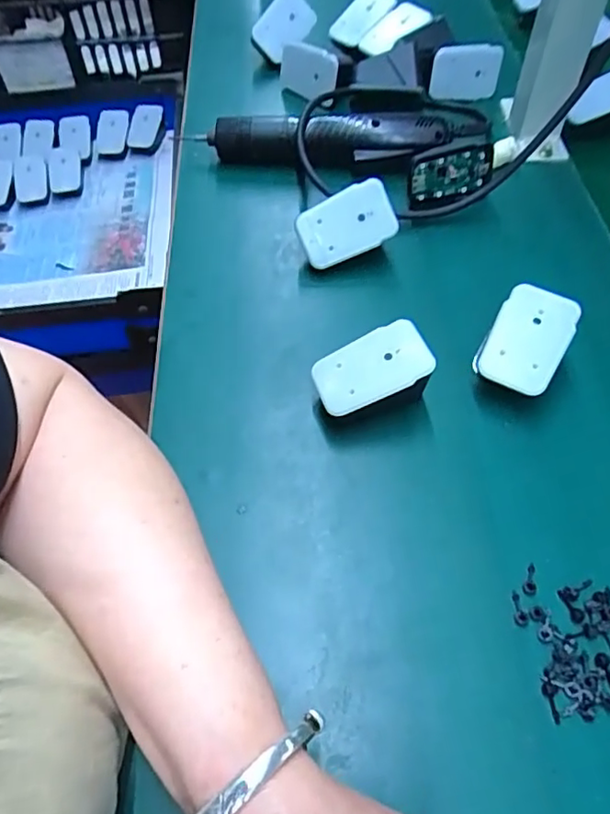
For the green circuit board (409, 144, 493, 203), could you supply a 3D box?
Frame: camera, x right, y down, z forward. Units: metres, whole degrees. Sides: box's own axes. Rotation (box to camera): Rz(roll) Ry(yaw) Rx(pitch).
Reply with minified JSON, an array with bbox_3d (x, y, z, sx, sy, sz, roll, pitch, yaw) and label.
[{"bbox_3d":[0.119,-0.186,0.473,0.071,0.034,0.006,-16,41,-9],"label":"green circuit board"}]

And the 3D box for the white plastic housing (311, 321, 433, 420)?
[{"bbox_3d":[0.043,-0.019,0.362,0.069,0.028,0.044,-25,63,5],"label":"white plastic housing"}]

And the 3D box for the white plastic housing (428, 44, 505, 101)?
[{"bbox_3d":[0.152,-0.314,0.552,0.070,0.050,0.009,-10,57,-5],"label":"white plastic housing"}]

